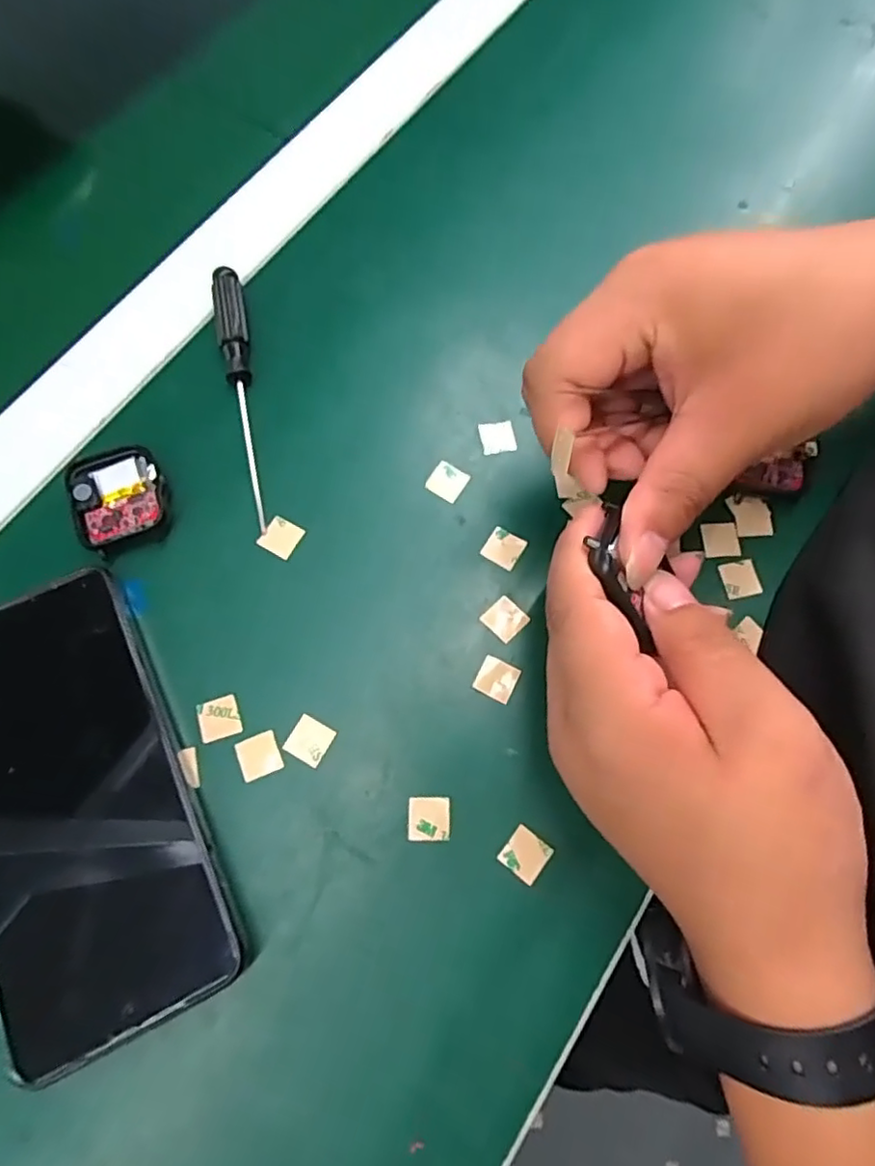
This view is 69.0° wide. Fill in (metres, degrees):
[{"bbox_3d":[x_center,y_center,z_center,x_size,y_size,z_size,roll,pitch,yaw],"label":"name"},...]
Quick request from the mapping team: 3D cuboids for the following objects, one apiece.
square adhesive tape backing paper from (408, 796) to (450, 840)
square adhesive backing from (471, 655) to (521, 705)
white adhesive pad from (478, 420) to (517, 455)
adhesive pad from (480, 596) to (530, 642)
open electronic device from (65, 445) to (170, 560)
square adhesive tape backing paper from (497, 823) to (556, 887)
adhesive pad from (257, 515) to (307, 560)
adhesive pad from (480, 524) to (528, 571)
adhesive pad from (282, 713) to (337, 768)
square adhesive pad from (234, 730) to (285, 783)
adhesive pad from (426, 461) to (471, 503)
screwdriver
[{"bbox_3d":[-0.003,0.088,0.237,0.015,0.004,0.015,1,71,0],"label":"square adhesive tape backing paper"},{"bbox_3d":[0.024,0.038,0.254,0.015,0.004,0.016,26,73,9],"label":"square adhesive backing"},{"bbox_3d":[0.027,-0.067,0.290,0.015,0.004,0.016,-8,71,-2],"label":"white adhesive pad"},{"bbox_3d":[0.028,0.014,0.262,0.016,0.004,0.015,43,77,13],"label":"adhesive pad"},{"bbox_3d":[-0.135,-0.035,0.271,0.038,0.009,0.045,-21,72,-7],"label":"open electronic device"},{"bbox_3d":[0.033,0.100,0.234,0.015,0.004,0.016,36,75,11],"label":"square adhesive tape backing paper"},{"bbox_3d":[-0.067,-0.020,0.272,0.015,0.004,0.016,27,74,9],"label":"adhesive pad"},{"bbox_3d":[0.029,-0.016,0.272,0.015,0.004,0.016,30,74,10],"label":"adhesive pad"},{"bbox_3d":[-0.049,0.061,0.246,0.015,0.004,0.016,28,74,9],"label":"adhesive pad"},{"bbox_3d":[-0.068,0.066,0.243,0.015,0.004,0.015,-23,73,-7],"label":"square adhesive pad"},{"bbox_3d":[0.005,-0.046,0.282,0.015,0.004,0.016,31,74,10],"label":"adhesive pad"},{"bbox_3d":[-0.089,-0.086,0.286,0.013,0.011,0.129,-10,72,-3],"label":"screwdriver"}]

